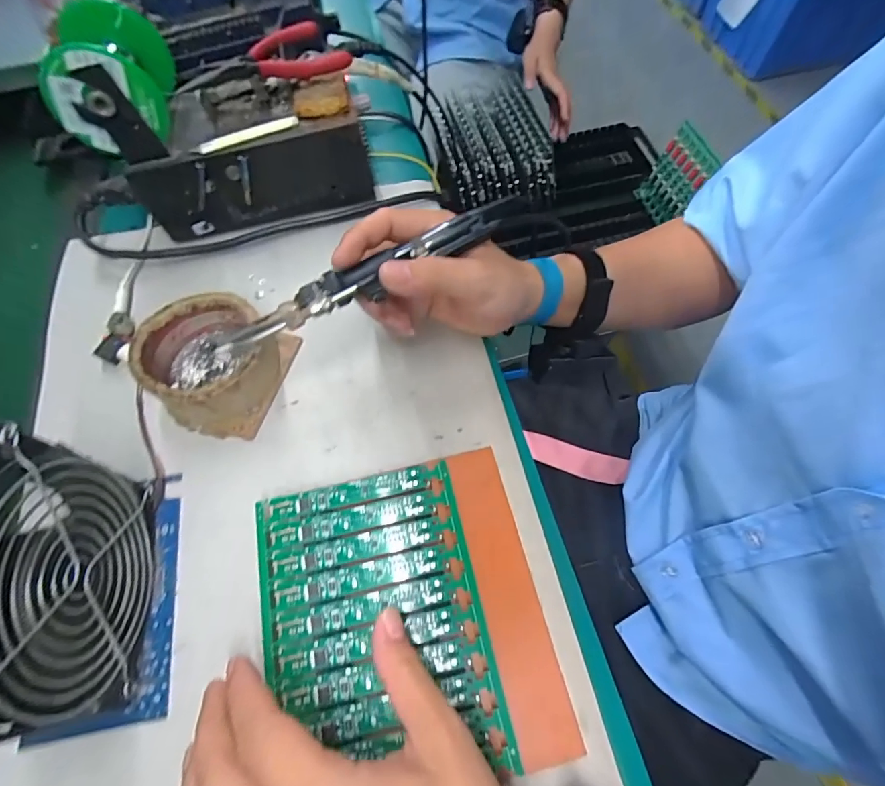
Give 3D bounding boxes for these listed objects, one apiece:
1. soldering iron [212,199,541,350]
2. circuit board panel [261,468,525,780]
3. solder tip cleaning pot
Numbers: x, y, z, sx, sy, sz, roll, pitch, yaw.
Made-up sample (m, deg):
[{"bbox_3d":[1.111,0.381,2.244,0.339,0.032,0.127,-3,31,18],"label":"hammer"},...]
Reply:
[{"bbox_3d":[-0.041,-0.074,0.275,0.208,0.015,0.028,-27,67,-1],"label":"soldering iron"},{"bbox_3d":[-0.041,0.123,0.260,0.122,0.008,0.153,-11,65,-4],"label":"circuit board panel"},{"bbox_3d":[-0.163,-0.022,0.318,0.095,0.047,0.084,28,68,13],"label":"solder tip cleaning pot"}]

